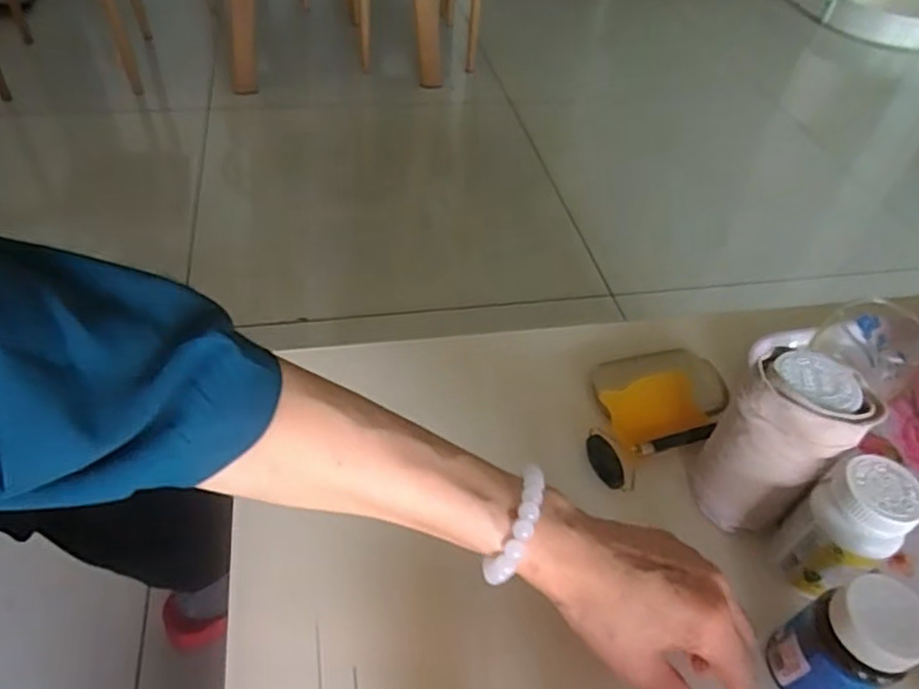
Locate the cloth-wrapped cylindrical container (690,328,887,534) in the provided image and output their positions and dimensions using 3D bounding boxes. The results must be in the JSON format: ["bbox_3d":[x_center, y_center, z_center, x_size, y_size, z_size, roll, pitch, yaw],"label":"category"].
[{"bbox_3d":[0.201,0.061,0.416,0.066,0.118,0.072,-29,56,-28],"label":"cloth-wrapped cylindrical container"}]

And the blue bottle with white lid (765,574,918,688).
[{"bbox_3d":[0.208,0.159,0.343,0.044,0.089,0.045,-15,50,-19],"label":"blue bottle with white lid"}]

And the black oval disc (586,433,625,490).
[{"bbox_3d":[0.103,0.082,0.454,0.020,0.009,0.039,-15,50,-18],"label":"black oval disc"}]

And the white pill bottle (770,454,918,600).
[{"bbox_3d":[0.228,0.109,0.385,0.045,0.089,0.047,3,47,-3],"label":"white pill bottle"}]

